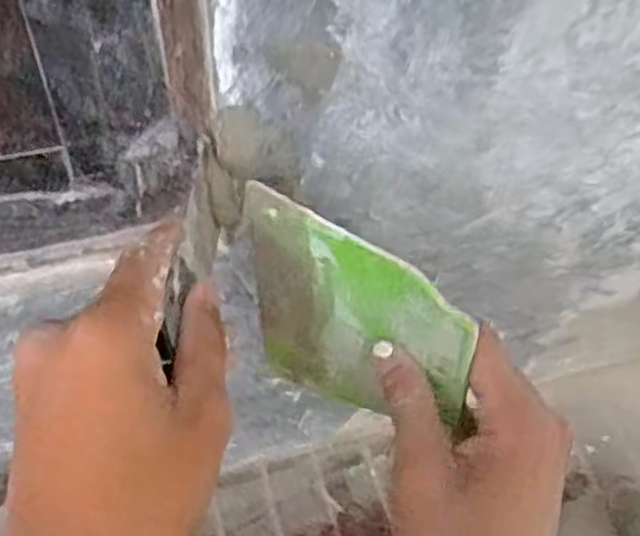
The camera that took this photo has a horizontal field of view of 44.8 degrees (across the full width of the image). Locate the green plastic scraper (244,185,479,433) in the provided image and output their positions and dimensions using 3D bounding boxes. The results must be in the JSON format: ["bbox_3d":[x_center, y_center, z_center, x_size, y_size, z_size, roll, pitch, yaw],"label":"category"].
[{"bbox_3d":[0.016,0.027,0.335,0.102,0.117,0.005,24,51,22],"label":"green plastic scraper"}]

